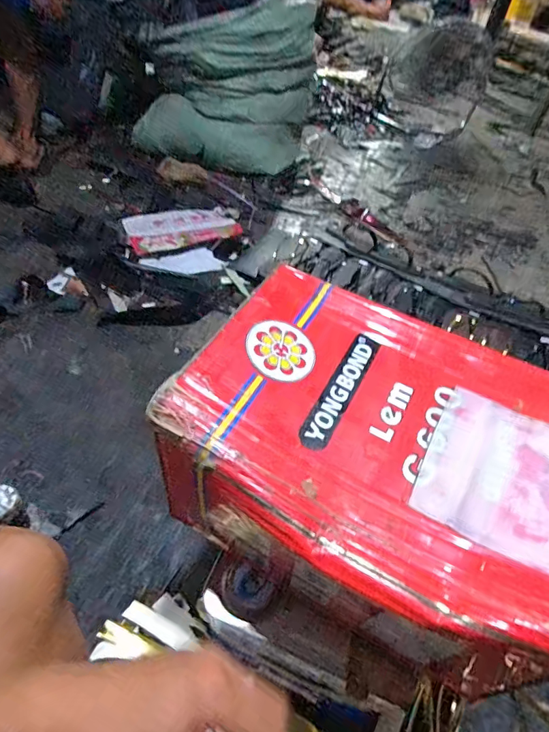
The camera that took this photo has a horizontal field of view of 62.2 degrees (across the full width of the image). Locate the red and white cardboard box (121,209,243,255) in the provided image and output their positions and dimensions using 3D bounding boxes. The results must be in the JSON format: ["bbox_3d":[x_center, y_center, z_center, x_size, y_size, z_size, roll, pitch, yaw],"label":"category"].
[{"bbox_3d":[-0.280,-0.419,1.361,0.328,0.039,0.211,-21,53,-24],"label":"red and white cardboard box"}]

